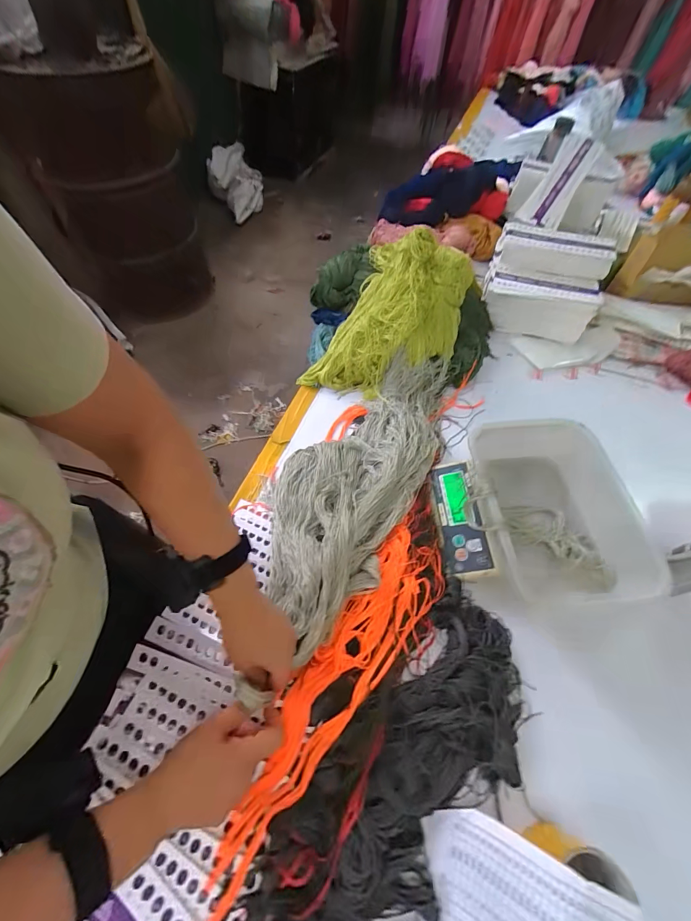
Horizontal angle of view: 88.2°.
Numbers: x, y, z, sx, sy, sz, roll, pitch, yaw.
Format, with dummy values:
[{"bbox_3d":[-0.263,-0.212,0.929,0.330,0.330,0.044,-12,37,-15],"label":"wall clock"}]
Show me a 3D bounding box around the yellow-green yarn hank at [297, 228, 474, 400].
[{"bbox_3d":[0.119,-0.317,0.773,0.254,0.182,0.410,27,60,12],"label":"yellow-green yarn hank"}]

